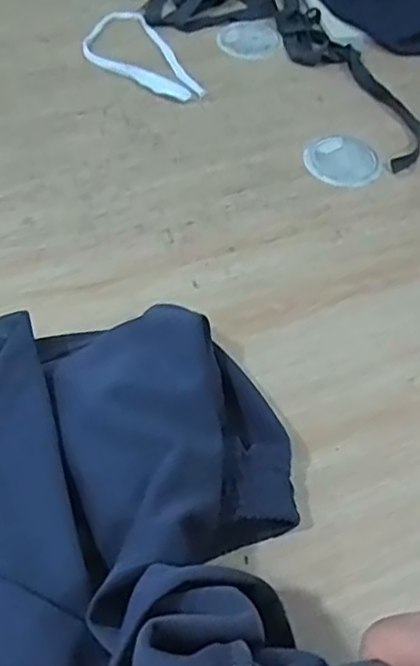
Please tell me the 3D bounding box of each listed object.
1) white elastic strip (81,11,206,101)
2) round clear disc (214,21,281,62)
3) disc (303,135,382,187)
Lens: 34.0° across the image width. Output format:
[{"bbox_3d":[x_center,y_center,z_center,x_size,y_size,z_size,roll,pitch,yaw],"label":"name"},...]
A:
[{"bbox_3d":[-0.074,-0.268,0.667,0.082,0.004,0.154,-20,58,-18],"label":"white elastic strip"},{"bbox_3d":[0.041,-0.297,0.696,0.063,0.005,0.056,-14,56,-14],"label":"round clear disc"},{"bbox_3d":[0.115,-0.151,0.593,0.064,0.004,0.064,2,54,-3],"label":"disc"}]

